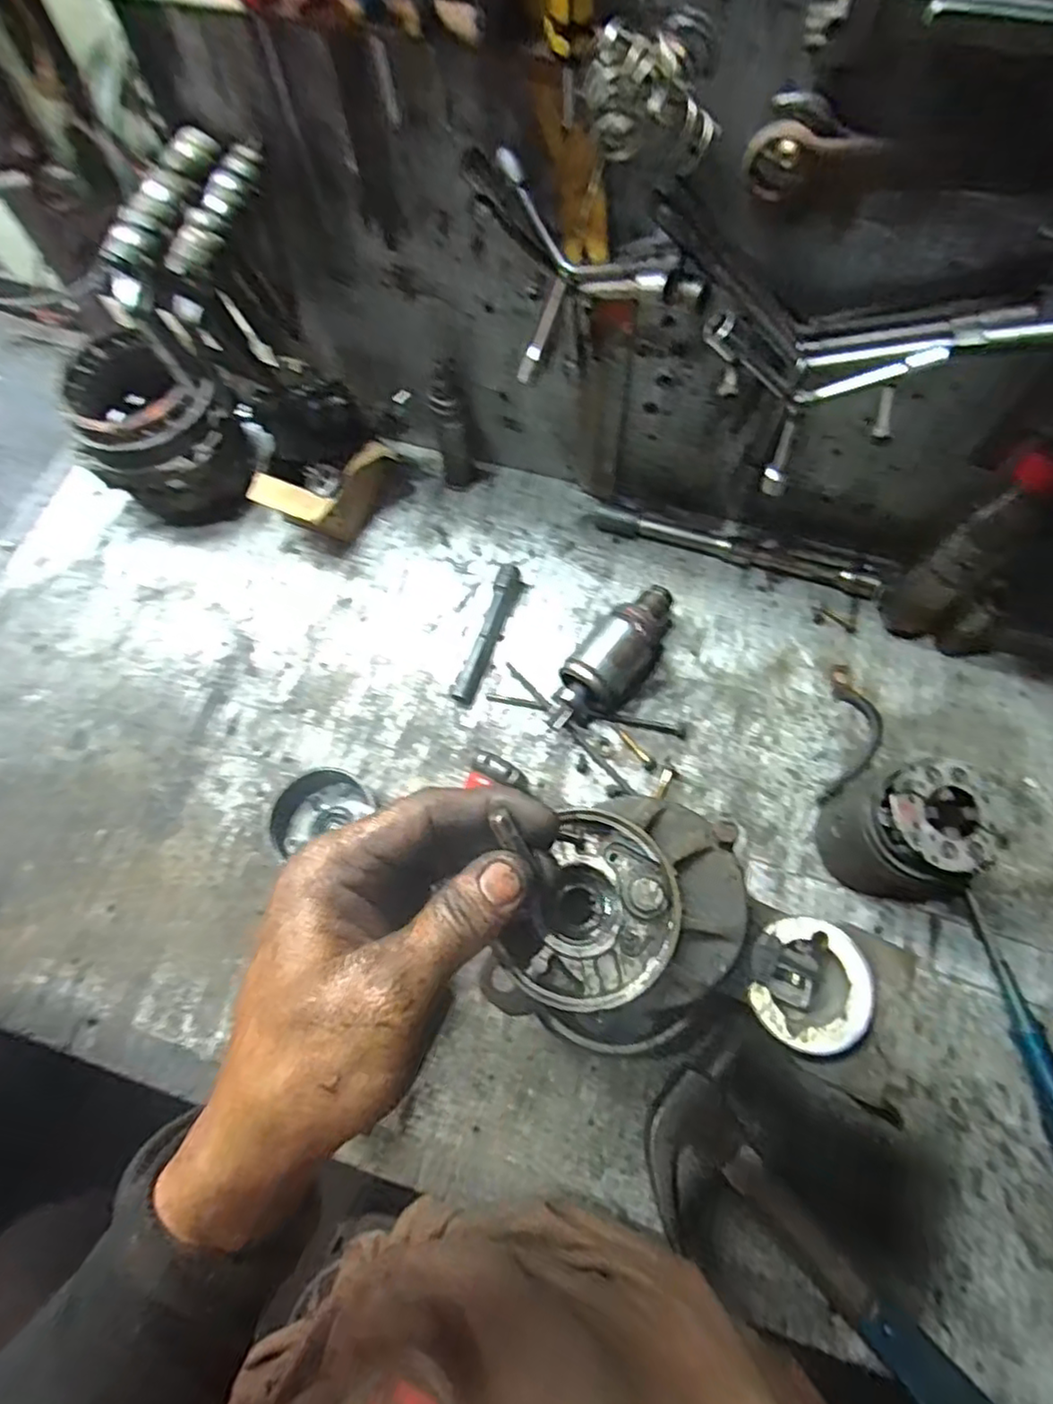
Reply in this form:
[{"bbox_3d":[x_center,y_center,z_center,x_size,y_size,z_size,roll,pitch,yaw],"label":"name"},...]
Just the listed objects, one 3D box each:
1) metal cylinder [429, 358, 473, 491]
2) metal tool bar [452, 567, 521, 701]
[{"bbox_3d":[-0.064,-0.237,0.580,0.027,0.123,0.023,-11,69,-3],"label":"metal cylinder"},{"bbox_3d":[-0.033,-0.063,0.573,0.017,0.023,0.133,17,70,8],"label":"metal tool bar"}]

